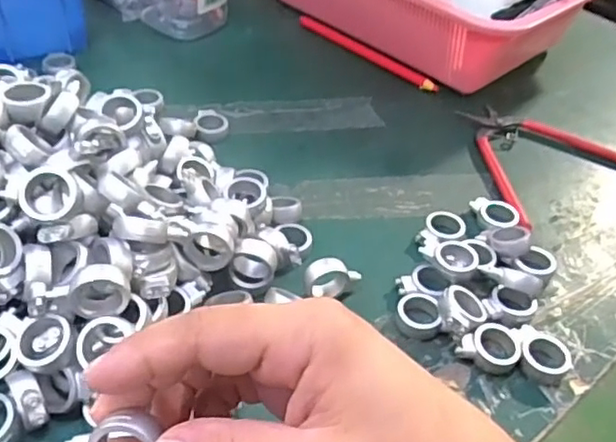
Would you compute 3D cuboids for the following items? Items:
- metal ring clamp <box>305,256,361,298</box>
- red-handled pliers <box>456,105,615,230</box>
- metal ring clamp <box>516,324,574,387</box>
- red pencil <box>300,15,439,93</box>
[{"bbox_3d":[0.013,0.034,0.345,0.032,0.025,0.013,0,42,-9],"label":"metal ring clamp"},{"bbox_3d":[0.172,-0.055,0.472,0.141,0.011,0.121,-19,48,-27],"label":"red-handled pliers"},{"bbox_3d":[0.123,0.071,0.326,0.031,0.012,0.029,27,45,20],"label":"metal ring clamp"},{"bbox_3d":[0.051,-0.156,0.573,0.164,0.010,0.012,36,49,28],"label":"red pencil"}]

